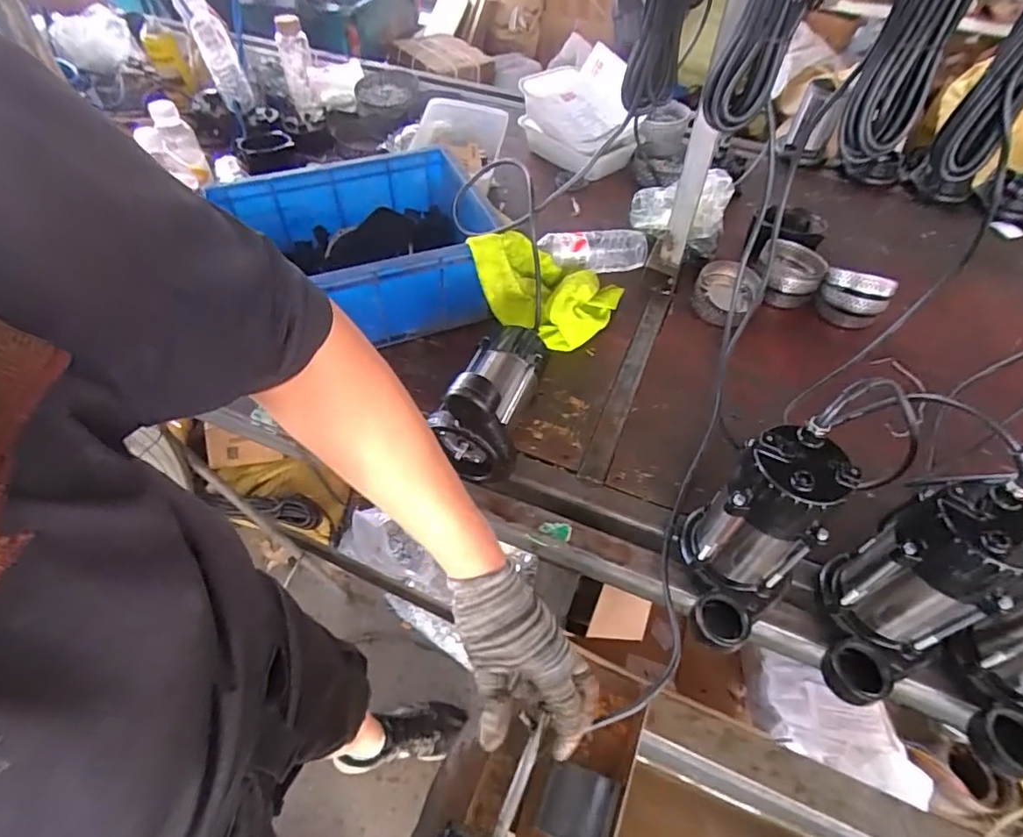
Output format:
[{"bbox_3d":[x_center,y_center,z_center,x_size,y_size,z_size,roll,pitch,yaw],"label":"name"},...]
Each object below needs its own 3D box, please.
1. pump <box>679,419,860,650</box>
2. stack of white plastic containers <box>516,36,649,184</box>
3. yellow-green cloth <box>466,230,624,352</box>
[{"bbox_3d":[0.238,0.122,0.523,0.092,0.206,0.153,10,52,6],"label":"pump"},{"bbox_3d":[0.132,-0.656,1.154,0.171,0.206,0.259,-18,54,-16],"label":"stack of white plastic containers"},{"bbox_3d":[0.060,-0.216,0.823,0.191,0.151,0.171,22,54,14],"label":"yellow-green cloth"}]

